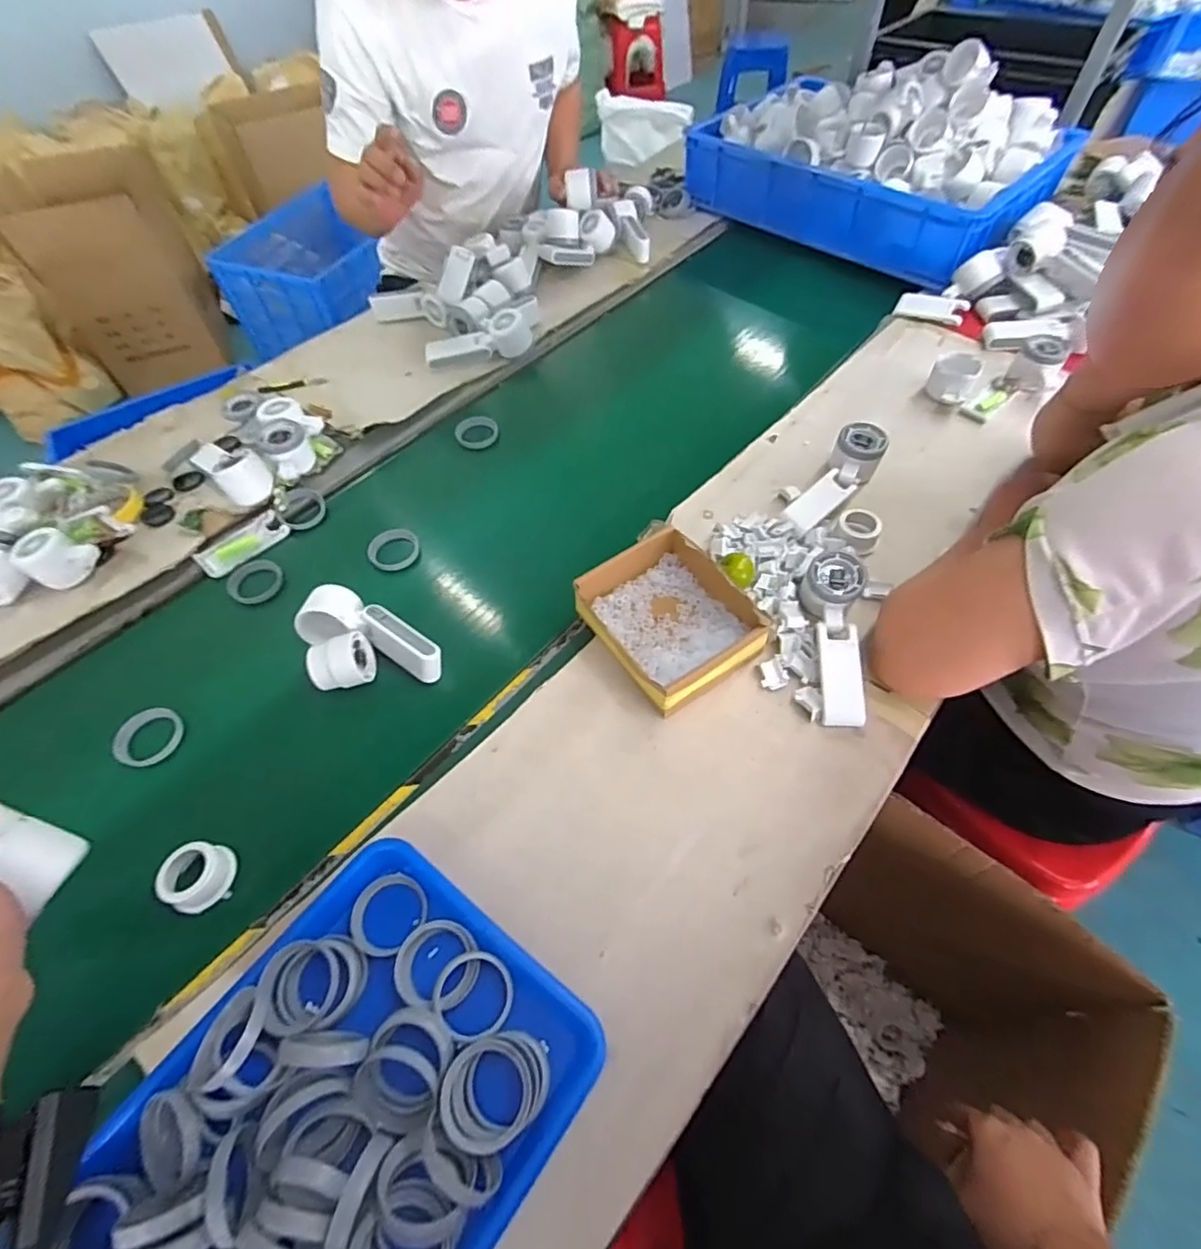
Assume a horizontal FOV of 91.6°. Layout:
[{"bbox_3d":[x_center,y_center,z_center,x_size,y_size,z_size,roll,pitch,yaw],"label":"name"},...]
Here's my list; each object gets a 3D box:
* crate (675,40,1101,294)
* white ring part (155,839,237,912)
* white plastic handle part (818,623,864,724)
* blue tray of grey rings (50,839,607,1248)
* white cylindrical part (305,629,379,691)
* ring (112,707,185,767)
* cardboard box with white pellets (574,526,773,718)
[{"bbox_3d":[0.508,-0.903,1.119,0.386,0.202,0.620,-39,62,-22],"label":"crate"},{"bbox_3d":[-0.344,0.218,0.502,0.053,0.031,0.052,4,55,6],"label":"white ring part"},{"bbox_3d":[0.236,0.048,0.573,0.038,0.012,0.101,2,72,5],"label":"white plastic handle part"},{"bbox_3d":[-0.182,0.346,0.387,0.247,0.057,0.336,31,62,22],"label":"blue tray of grey rings"},{"bbox_3d":[-0.265,0.041,0.602,0.056,0.059,0.048,-12,55,-5],"label":"white cylindrical part"},{"bbox_3d":[-0.453,0.111,0.582,0.062,0.011,0.058,-2,55,2],"label":"ring"},{"bbox_3d":[0.068,-0.006,0.605,0.150,0.052,0.166,-33,59,-18],"label":"cardboard box with white pellets"}]

